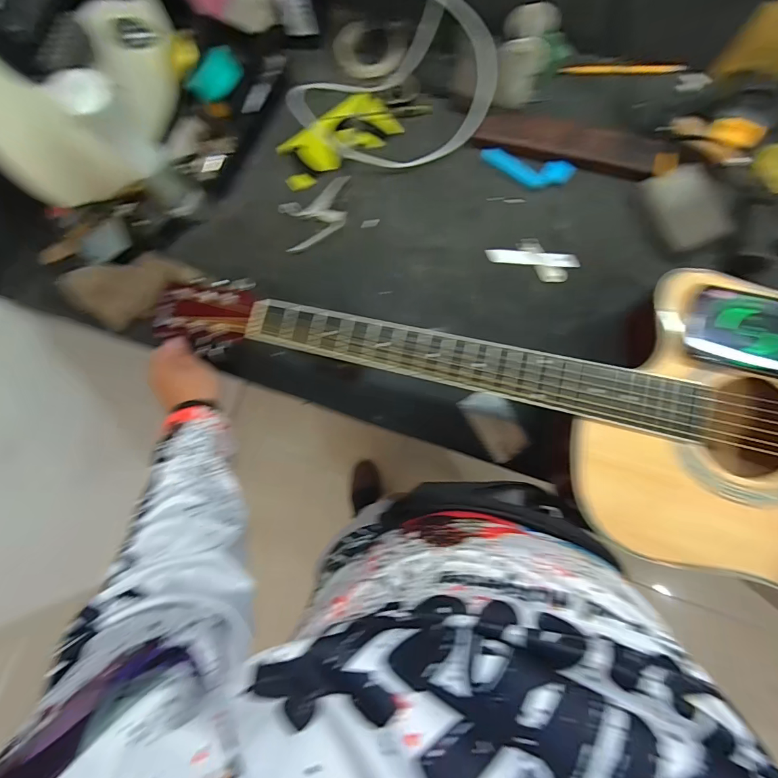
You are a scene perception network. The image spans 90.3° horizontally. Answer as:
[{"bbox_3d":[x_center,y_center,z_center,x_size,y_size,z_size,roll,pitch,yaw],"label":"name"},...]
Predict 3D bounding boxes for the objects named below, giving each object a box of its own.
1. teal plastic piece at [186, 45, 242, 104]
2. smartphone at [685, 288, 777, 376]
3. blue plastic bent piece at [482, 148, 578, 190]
[{"bbox_3d":[-0.228,-0.413,0.513,0.073,0.006,0.042,-46,119,8],"label":"teal plastic piece"},{"bbox_3d":[0.367,-0.049,0.364,0.150,0.012,0.072,17,84,7],"label":"smartphone"},{"bbox_3d":[0.185,-0.297,0.523,0.122,0.007,0.044,17,84,7],"label":"blue plastic bent piece"}]

